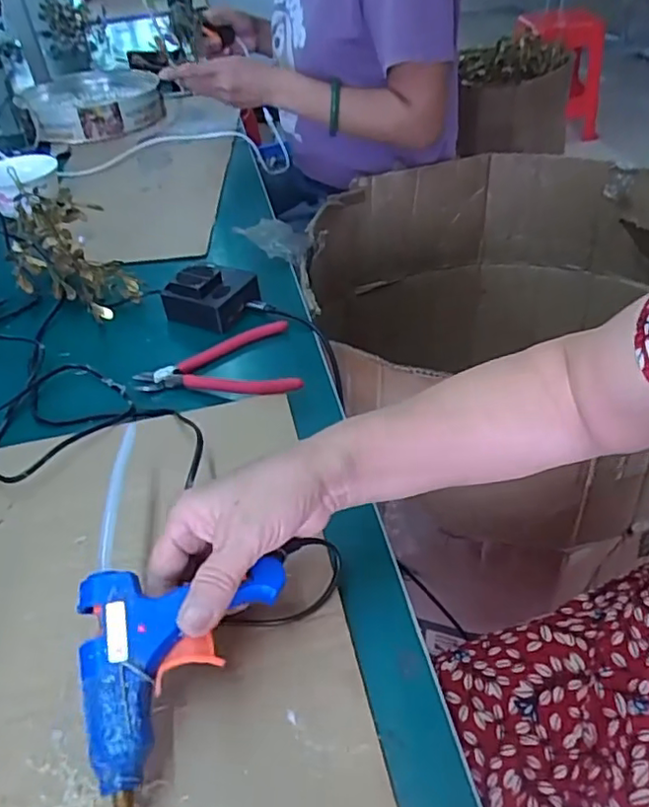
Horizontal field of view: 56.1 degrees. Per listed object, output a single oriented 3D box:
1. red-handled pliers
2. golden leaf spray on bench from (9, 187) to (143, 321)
[{"bbox_3d":[-0.101,-0.030,0.567,0.145,0.027,0.116,-10,39,-7],"label":"red-handled pliers"},{"bbox_3d":[-0.330,-0.210,0.759,0.118,0.086,0.340,-22,44,-17],"label":"golden leaf spray on bench"}]

